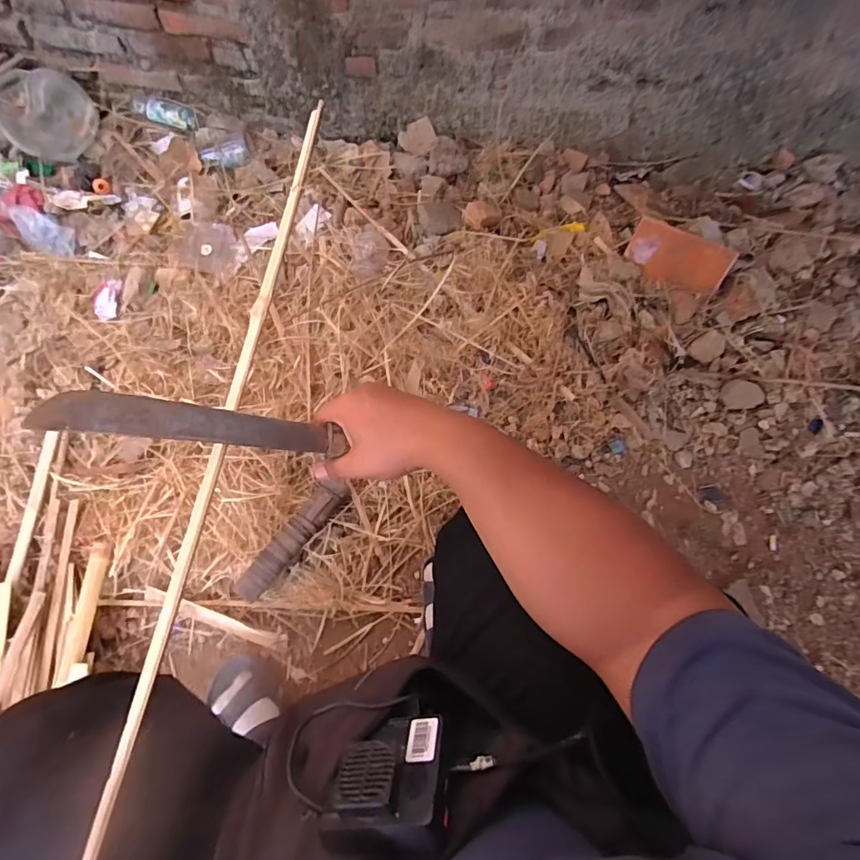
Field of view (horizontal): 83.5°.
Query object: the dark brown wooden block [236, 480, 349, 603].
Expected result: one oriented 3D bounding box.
[{"bbox_3d":[-0.227,0.176,0.796,0.050,0.037,0.224,34,70,12],"label":"dark brown wooden block"}]

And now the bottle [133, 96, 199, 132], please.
[{"bbox_3d":[-0.656,-0.785,1.191,0.181,0.042,0.061,23,68,7],"label":"bottle"}]

